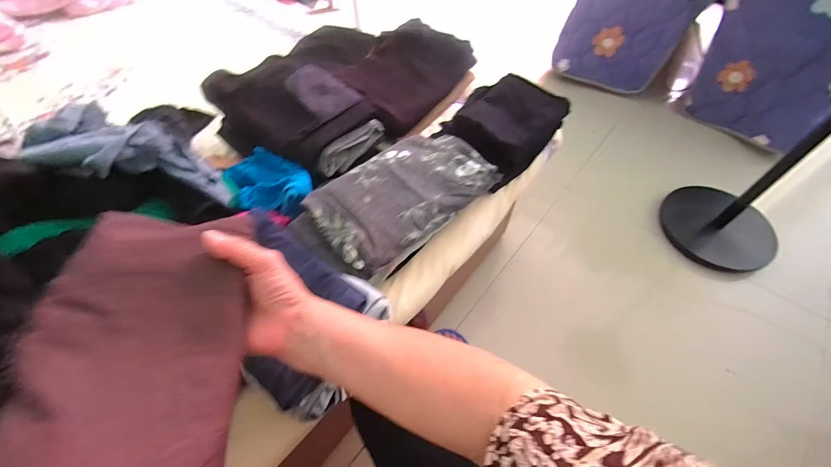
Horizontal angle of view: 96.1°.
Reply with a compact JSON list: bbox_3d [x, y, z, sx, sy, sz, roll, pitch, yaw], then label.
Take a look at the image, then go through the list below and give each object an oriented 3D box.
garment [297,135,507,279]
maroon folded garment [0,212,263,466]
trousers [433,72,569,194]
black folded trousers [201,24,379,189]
[{"bbox_3d":[-0.021,-0.074,0.635,0.315,0.053,0.175,-38,64,-21],"label":"garment"},{"bbox_3d":[-0.208,0.135,0.264,0.142,0.030,0.356,13,52,-26],"label":"maroon folded garment"},{"bbox_3d":[0.166,-0.227,0.777,0.188,0.117,0.255,35,64,22],"label":"trousers"},{"bbox_3d":[-0.255,-0.253,0.768,0.290,0.102,0.222,26,61,17],"label":"black folded trousers"}]

